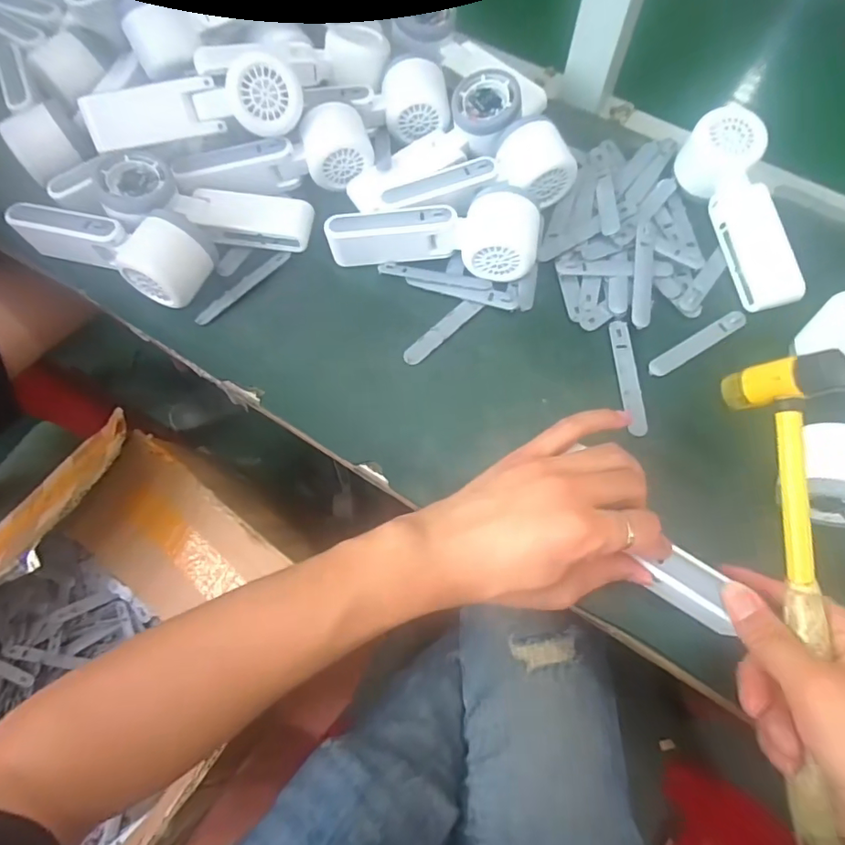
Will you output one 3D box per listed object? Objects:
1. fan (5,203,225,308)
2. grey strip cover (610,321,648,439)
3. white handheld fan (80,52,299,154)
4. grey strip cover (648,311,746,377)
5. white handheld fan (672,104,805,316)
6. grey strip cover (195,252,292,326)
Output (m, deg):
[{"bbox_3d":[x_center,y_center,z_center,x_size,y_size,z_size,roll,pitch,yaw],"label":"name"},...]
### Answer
[{"bbox_3d":[-0.248,-0.145,0.422,0.162,0.054,0.059,22,71,8],"label":"fan"},{"bbox_3d":[0.160,-0.036,0.405,0.015,0.005,0.093,-3,70,-1],"label":"grey strip cover"},{"bbox_3d":[-0.181,-0.252,0.420,0.167,0.052,0.035,-9,34,2],"label":"white handheld fan"},{"bbox_3d":[0.220,-0.064,0.416,0.092,0.004,0.015,-31,72,-11],"label":"grey strip cover"},{"bbox_3d":[0.269,-0.177,0.441,0.051,0.044,0.168,-16,85,-6],"label":"white handheld fan"},{"bbox_3d":[-0.151,-0.114,0.436,0.093,0.005,0.013,-42,75,-14],"label":"grey strip cover"}]

